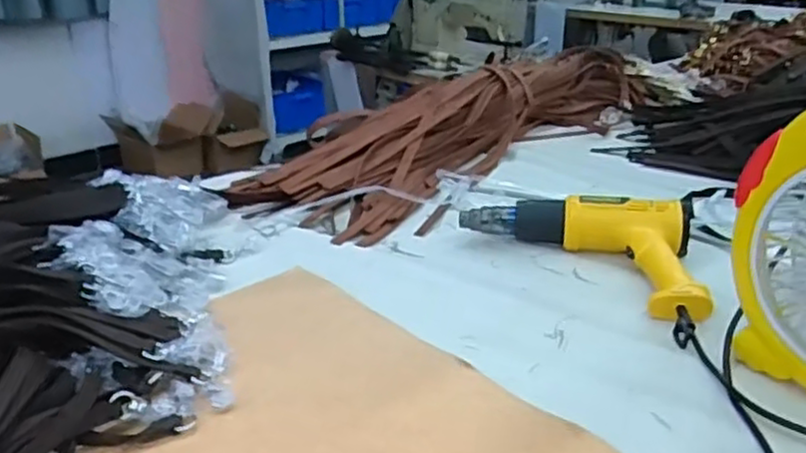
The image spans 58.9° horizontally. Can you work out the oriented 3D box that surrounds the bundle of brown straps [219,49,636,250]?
[{"bbox_3d":[0.121,-0.190,1.256,0.292,0.106,0.858,16,30,36],"label":"bundle of brown straps"}]

